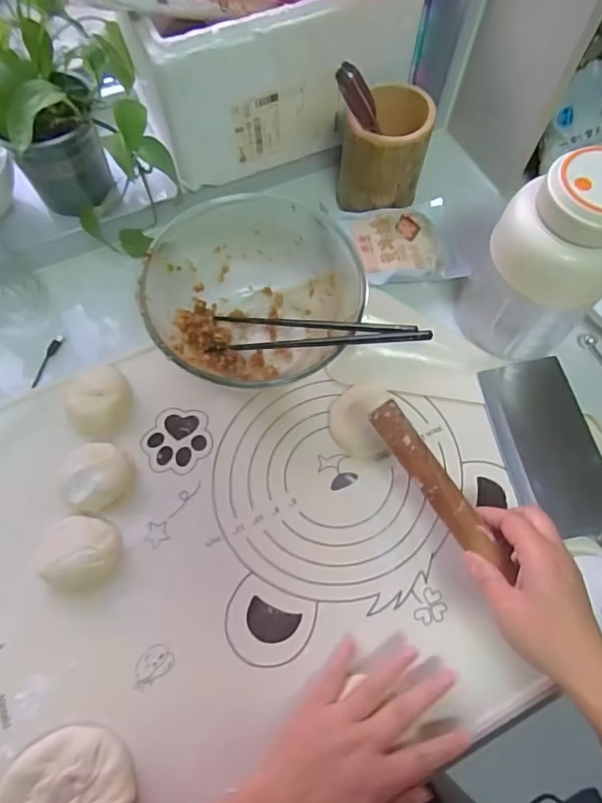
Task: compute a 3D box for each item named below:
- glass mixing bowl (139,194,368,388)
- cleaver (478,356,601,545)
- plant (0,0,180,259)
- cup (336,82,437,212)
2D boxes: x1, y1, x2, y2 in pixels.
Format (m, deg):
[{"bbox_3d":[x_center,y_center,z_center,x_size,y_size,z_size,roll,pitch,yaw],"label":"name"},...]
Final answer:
[{"bbox_3d":[-0.056,-0.106,0.508,0.190,0.099,0.171,-30,71,-12],"label":"glass mixing bowl"},{"bbox_3d":[0.252,0.091,0.468,0.089,0.026,0.292,-12,68,-5],"label":"cleaver"},{"bbox_3d":[-0.243,-0.272,0.480,0.194,0.186,0.212,-15,68,-9],"label":"plant"},{"bbox_3d":[0.090,-0.272,0.561,0.087,0.108,0.080,0,67,0],"label":"cup"}]

